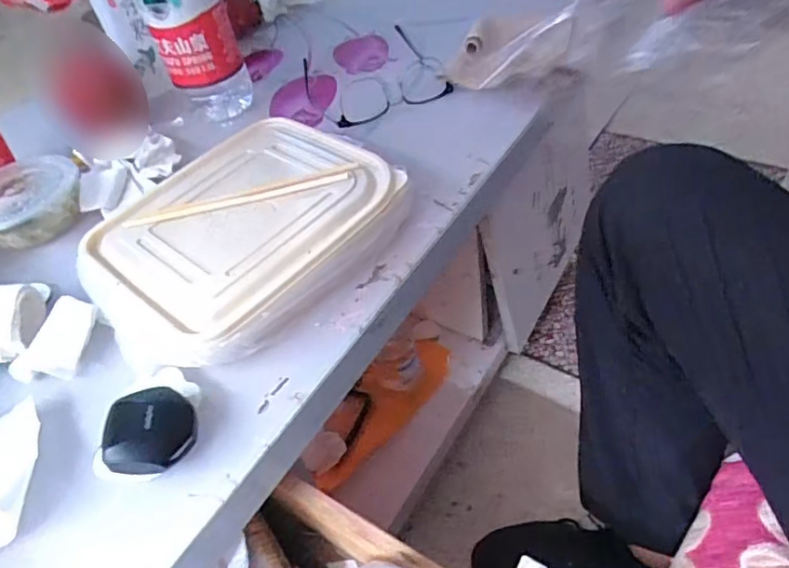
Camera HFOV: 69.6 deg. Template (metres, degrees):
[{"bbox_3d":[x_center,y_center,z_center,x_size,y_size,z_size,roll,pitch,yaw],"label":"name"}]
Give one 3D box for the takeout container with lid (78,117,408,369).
[{"bbox_3d":[-0.128,-0.043,0.468,0.200,0.047,0.245,26,56,32],"label":"takeout container with lid"}]

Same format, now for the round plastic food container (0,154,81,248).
[{"bbox_3d":[-0.360,-0.080,0.552,0.106,0.035,0.103,-18,45,-6],"label":"round plastic food container"}]

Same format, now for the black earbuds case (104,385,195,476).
[{"bbox_3d":[-0.150,0.094,0.355,0.049,0.030,0.053,-15,45,-3],"label":"black earbuds case"}]

